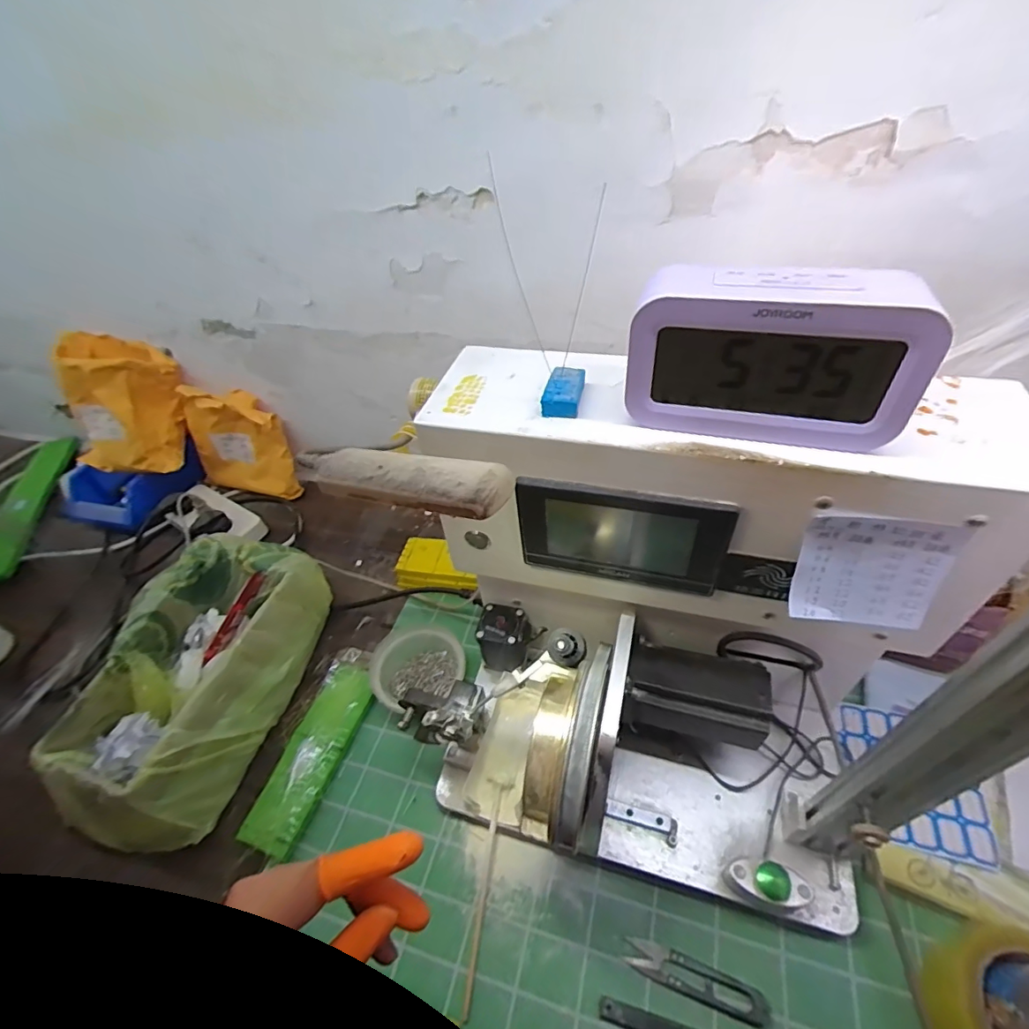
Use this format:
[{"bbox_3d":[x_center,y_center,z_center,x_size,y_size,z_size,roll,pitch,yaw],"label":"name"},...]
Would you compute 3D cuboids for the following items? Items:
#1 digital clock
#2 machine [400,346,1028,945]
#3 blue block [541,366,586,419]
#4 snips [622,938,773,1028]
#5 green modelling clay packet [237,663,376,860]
[{"bbox_3d":[0.132,-0.083,0.263,0.134,0.076,0.040,10,48,16],"label":"digital clock"},{"bbox_3d":[0.107,0.105,0.370,0.348,0.325,0.241,6,47,12],"label":"machine"},{"bbox_3d":[0.031,-0.077,0.317,0.023,0.014,0.039,6,47,12],"label":"blue block"},{"bbox_3d":[0.137,0.350,0.377,0.101,0.011,0.023,12,49,17],"label":"snips"},{"bbox_3d":[-0.209,0.245,0.523,0.065,0.015,0.181,9,48,16],"label":"green modelling clay packet"}]

